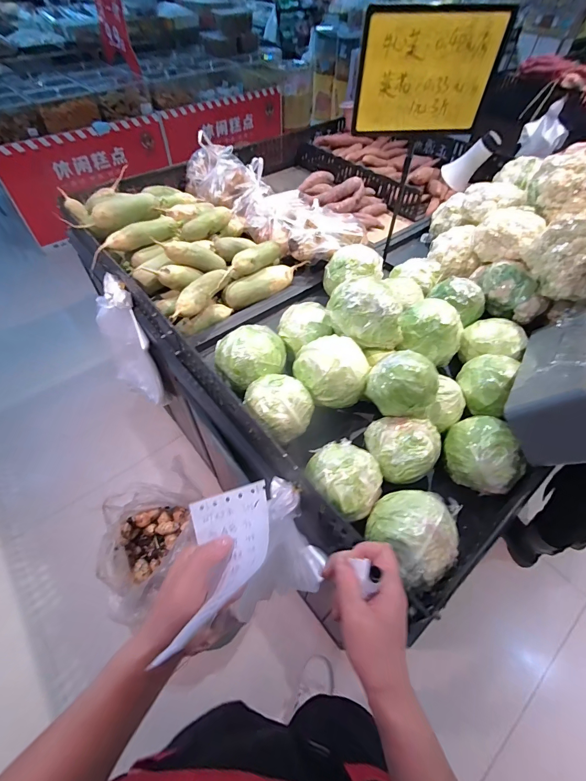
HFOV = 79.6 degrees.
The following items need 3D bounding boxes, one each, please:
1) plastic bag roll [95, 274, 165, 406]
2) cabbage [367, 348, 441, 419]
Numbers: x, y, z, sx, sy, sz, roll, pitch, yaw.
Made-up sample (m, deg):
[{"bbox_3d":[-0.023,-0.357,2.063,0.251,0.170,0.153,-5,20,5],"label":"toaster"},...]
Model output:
[{"bbox_3d":[-0.518,-0.139,1.108,0.131,0.352,0.312,-29,58,-21],"label":"plastic bag roll"},{"bbox_3d":[0.211,-0.013,0.687,0.115,0.096,0.109,0,52,0],"label":"cabbage"}]

